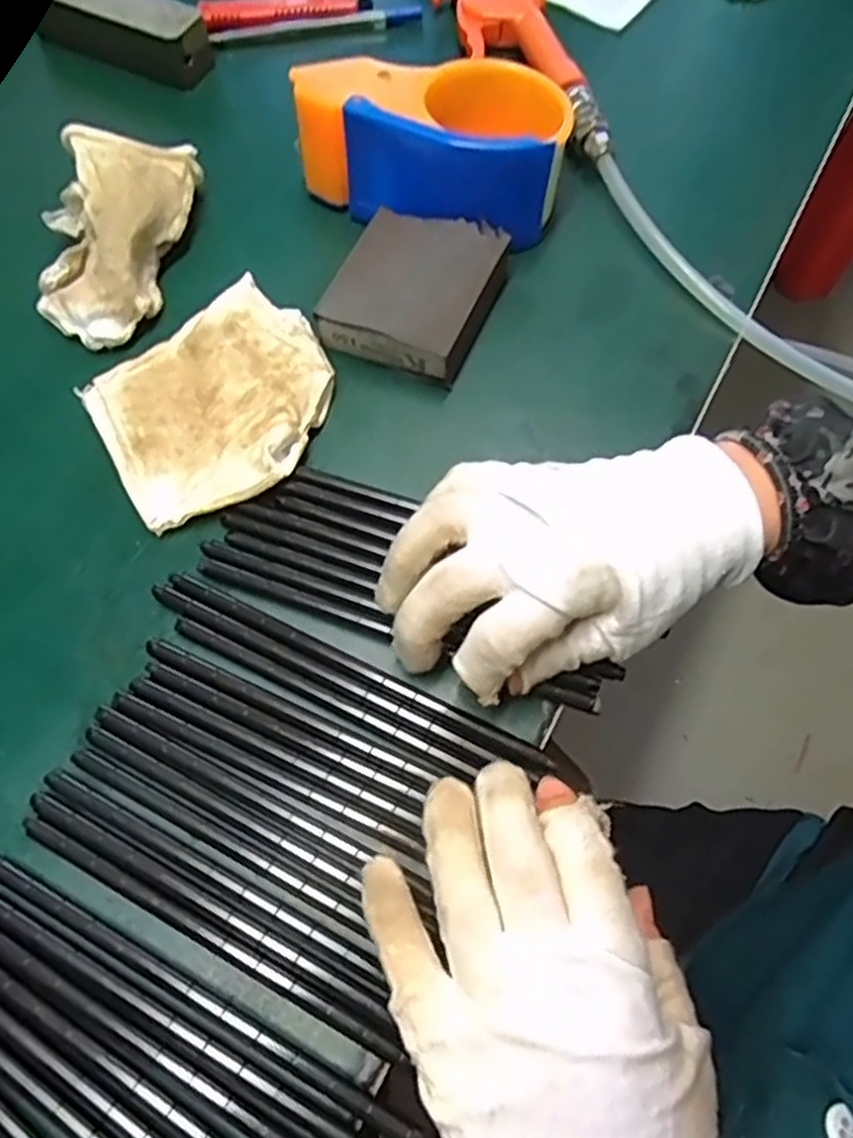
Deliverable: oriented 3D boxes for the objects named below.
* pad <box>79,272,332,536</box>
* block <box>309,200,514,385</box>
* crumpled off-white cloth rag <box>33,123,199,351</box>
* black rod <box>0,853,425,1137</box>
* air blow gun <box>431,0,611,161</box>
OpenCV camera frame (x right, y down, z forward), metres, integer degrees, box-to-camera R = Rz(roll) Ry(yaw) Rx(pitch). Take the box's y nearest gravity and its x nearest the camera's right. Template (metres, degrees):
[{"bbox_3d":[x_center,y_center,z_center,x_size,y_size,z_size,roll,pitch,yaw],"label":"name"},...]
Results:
[{"bbox_3d":[-0.096,-0.077,0.344,0.105,0.020,0.105,-29,69,-12],"label":"pad"},{"bbox_3d":[-0.005,-0.135,0.366,0.072,0.027,0.080,21,68,9],"label":"block"},{"bbox_3d":[-0.157,-0.166,0.376,0.075,0.047,0.111,-3,66,-1],"label":"crumpled off-white cloth rag"},{"bbox_3d":[-0.079,0.142,0.248,0.171,0.005,0.009,25,69,11],"label":"black rod"},{"bbox_3d":[0.060,-0.305,0.439,0.056,0.023,0.195,-18,67,-7],"label":"air blow gun"}]

